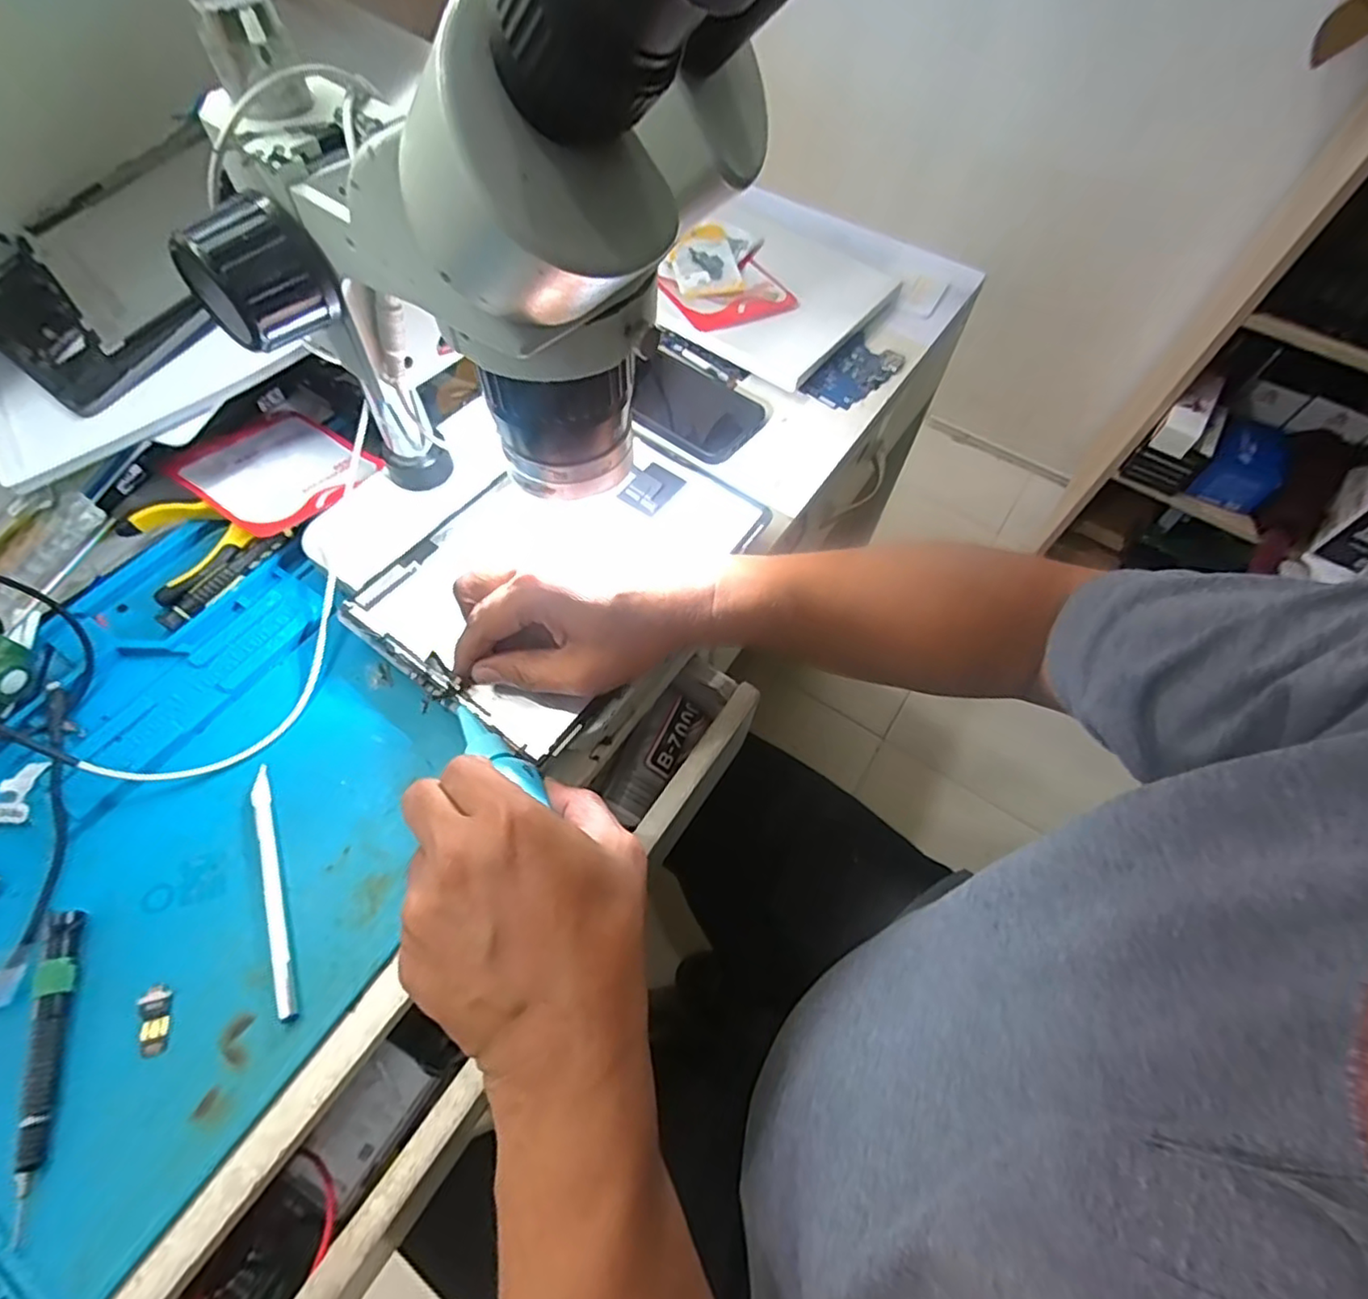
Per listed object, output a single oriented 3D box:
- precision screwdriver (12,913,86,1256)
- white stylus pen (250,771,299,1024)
[{"bbox_3d":[-0.296,0.188,0.294,0.013,0.014,0.129,-13,62,-9],"label":"precision screwdriver"},{"bbox_3d":[-0.220,0.125,0.339,0.011,0.008,0.137,-23,64,-13],"label":"white stylus pen"}]

